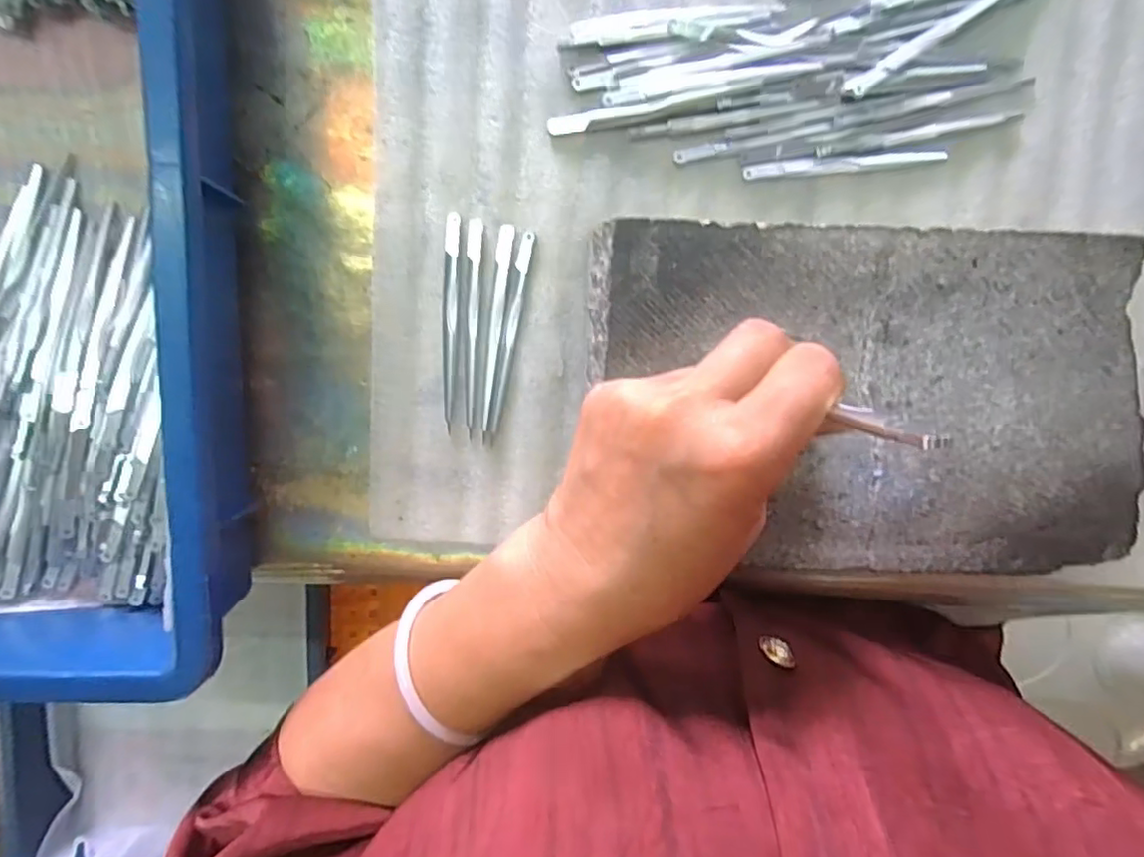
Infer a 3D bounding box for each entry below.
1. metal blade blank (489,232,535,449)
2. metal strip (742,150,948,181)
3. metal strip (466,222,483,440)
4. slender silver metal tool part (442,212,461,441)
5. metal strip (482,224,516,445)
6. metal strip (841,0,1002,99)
[{"bbox_3d":[-0.032,-0.045,0.311,0.007,0.005,0.107,10,94,-3],"label":"metal blade blank"},{"bbox_3d":[0.135,-0.132,0.301,0.098,0.005,0.008,-5,95,-2],"label":"metal strip"},{"bbox_3d":[-0.051,-0.051,0.308,0.007,0.004,0.108,2,94,-3],"label":"metal strip"},{"bbox_3d":[-0.062,-0.054,0.308,0.007,0.004,0.108,2,94,-3],"label":"slender silver metal tool part"},{"bbox_3d":[-0.039,-0.048,0.308,0.008,0.004,0.107,7,94,-3],"label":"metal strip"},{"bbox_3d":[0.174,-0.188,0.290,0.100,0.008,0.009,-33,95,0],"label":"metal strip"}]

